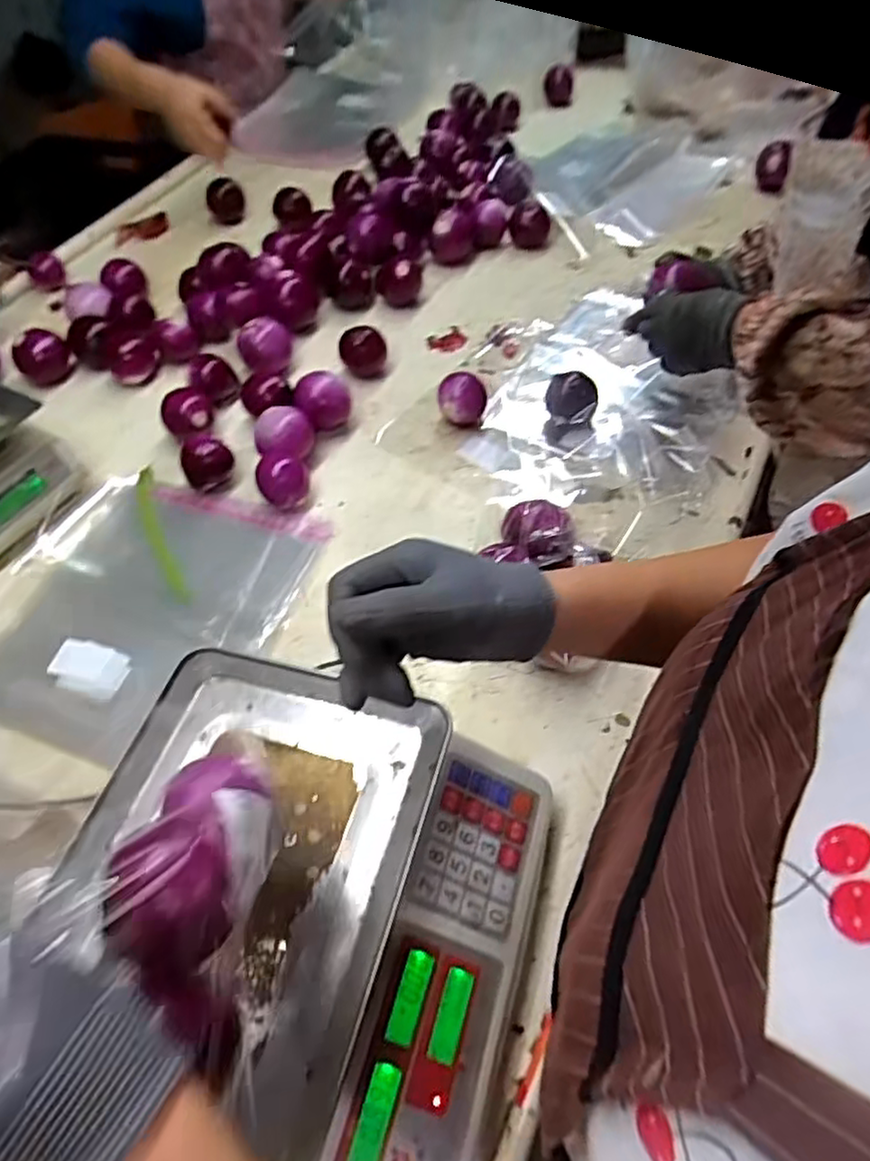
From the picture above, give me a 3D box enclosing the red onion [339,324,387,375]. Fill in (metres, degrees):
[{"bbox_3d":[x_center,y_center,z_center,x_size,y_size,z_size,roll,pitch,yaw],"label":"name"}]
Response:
[{"bbox_3d":[-0.097,-0.310,0.960,0.064,0.050,0.053,-12,54,-3],"label":"red onion"}]

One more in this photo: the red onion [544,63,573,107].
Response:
[{"bbox_3d":[0.224,-0.897,1.277,0.056,0.049,0.056,4,55,9],"label":"red onion"}]

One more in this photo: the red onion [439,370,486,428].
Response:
[{"bbox_3d":[0.033,-0.229,0.885,0.061,0.055,0.050,-2,54,4],"label":"red onion"}]

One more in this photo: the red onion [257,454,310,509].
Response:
[{"bbox_3d":[-0.179,-0.116,0.833,0.061,0.048,0.052,-18,55,-7],"label":"red onion"}]

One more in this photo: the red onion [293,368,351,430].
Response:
[{"bbox_3d":[-0.141,-0.225,0.896,0.069,0.060,0.057,-10,54,-2],"label":"red onion"}]

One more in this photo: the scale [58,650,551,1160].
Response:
[{"bbox_3d":[-0.099,0.233,0.496,0.312,0.099,0.329,10,56,12],"label":"scale"}]

